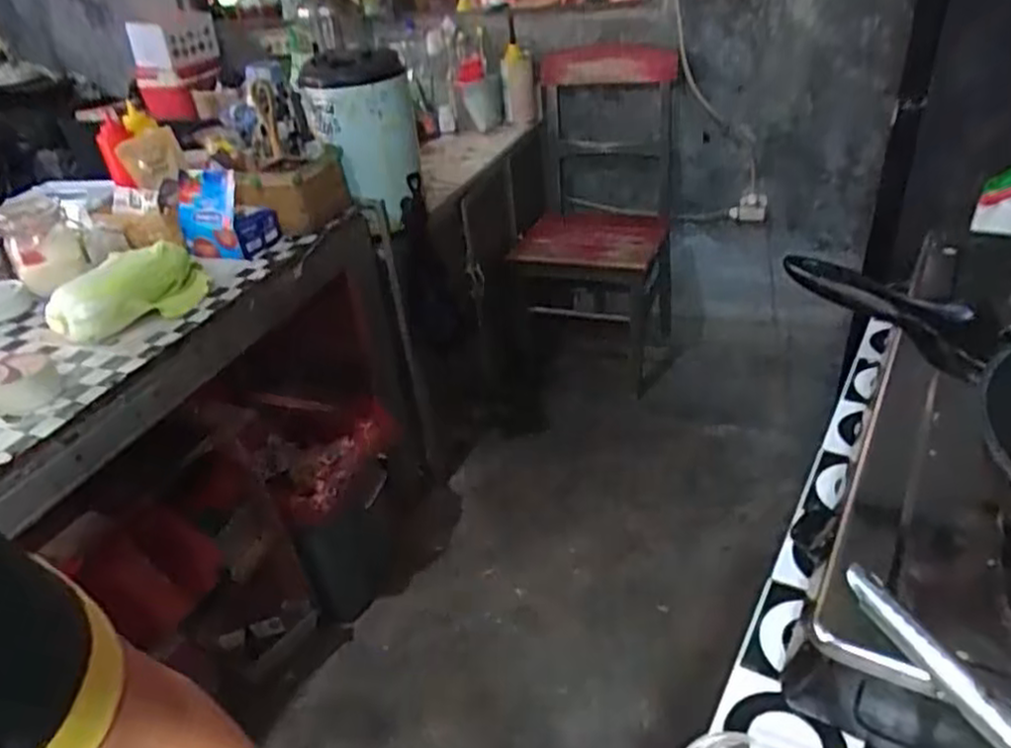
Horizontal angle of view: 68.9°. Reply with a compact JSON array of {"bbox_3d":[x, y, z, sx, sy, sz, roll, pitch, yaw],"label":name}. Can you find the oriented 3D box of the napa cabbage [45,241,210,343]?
[{"bbox_3d":[-0.631,-0.142,1.232,0.240,0.088,0.143,-20,35,-19],"label":"napa cabbage"}]

